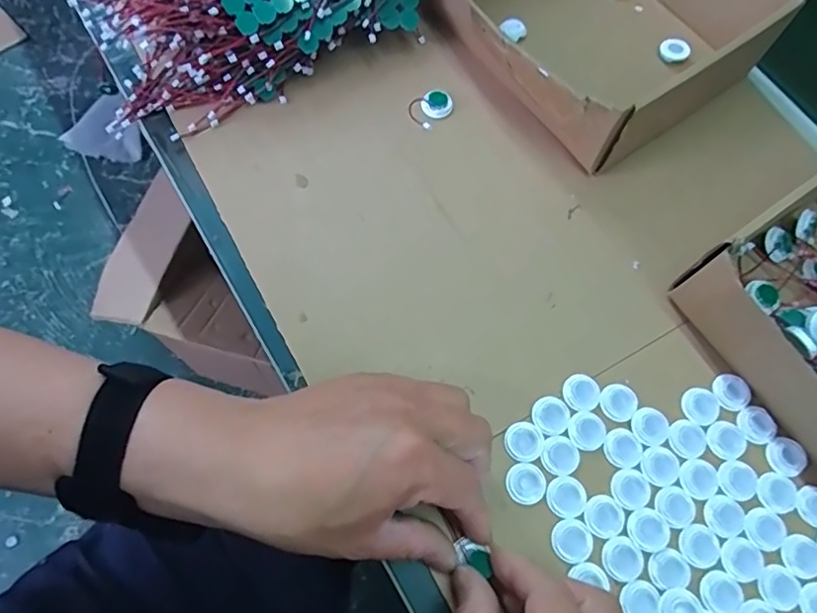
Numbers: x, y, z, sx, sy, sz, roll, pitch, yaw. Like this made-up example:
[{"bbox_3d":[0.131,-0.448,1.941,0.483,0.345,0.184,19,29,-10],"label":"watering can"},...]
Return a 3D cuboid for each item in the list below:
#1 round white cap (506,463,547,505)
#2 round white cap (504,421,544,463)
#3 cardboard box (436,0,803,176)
[{"bbox_3d":[0.068,0.102,0.326,0.022,0.004,0.022,1,68,-3],"label":"round white cap"},{"bbox_3d":[0.069,0.080,0.334,0.022,0.004,0.023,1,68,-3],"label":"round white cap"},{"bbox_3d":[0.139,-0.226,0.423,0.191,0.069,0.207,-33,74,-15],"label":"cardboard box"}]

